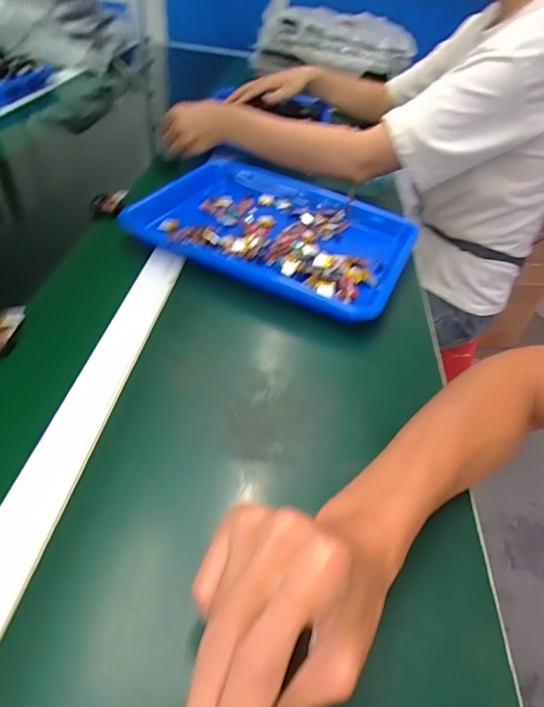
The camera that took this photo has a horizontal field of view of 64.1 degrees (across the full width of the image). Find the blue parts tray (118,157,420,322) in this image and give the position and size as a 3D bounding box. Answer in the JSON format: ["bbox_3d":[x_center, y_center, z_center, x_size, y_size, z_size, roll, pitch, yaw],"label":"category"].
[{"bbox_3d":[0.004,-0.168,0.580,0.349,0.041,0.268,21,47,14],"label":"blue parts tray"}]

